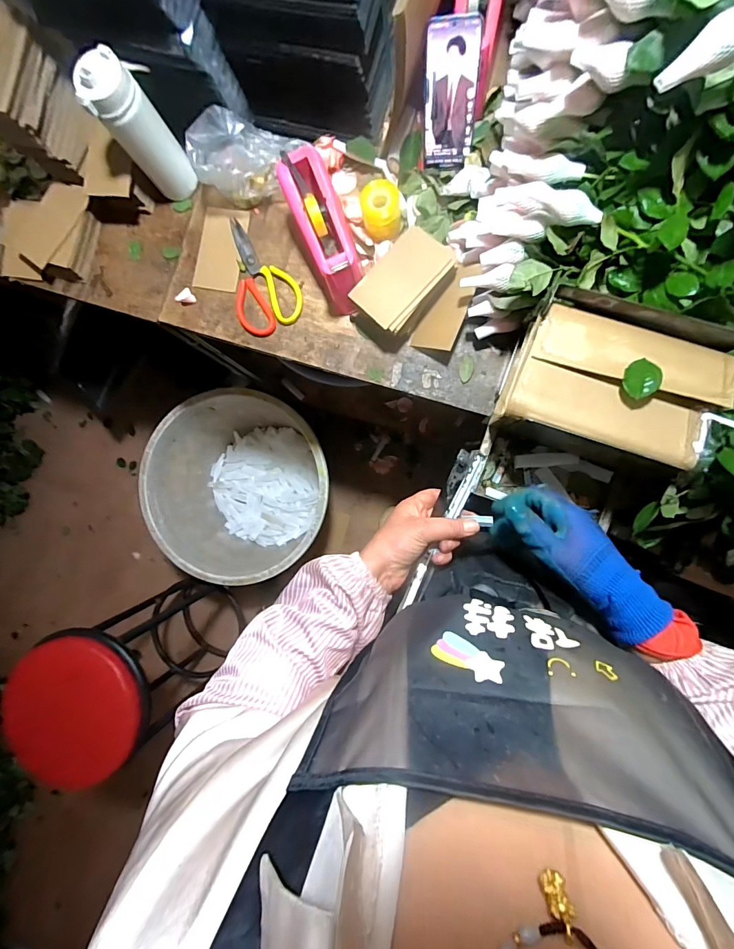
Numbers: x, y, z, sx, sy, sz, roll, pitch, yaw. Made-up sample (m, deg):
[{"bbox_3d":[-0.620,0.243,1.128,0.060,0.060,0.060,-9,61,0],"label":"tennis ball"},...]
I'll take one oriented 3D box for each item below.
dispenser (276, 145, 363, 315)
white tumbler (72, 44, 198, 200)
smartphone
[{"bbox_3d":[-0.058,-0.359,0.593,0.075,0.108,0.211,-20,99,6],"label":"dispenser"},{"bbox_3d":[-0.331,-0.518,0.595,0.068,0.181,0.091,-6,88,7],"label":"white tumbler"},{"bbox_3d":[0.119,-0.538,0.572,0.074,0.156,0.009,8,49,11],"label":"smartphone"}]

